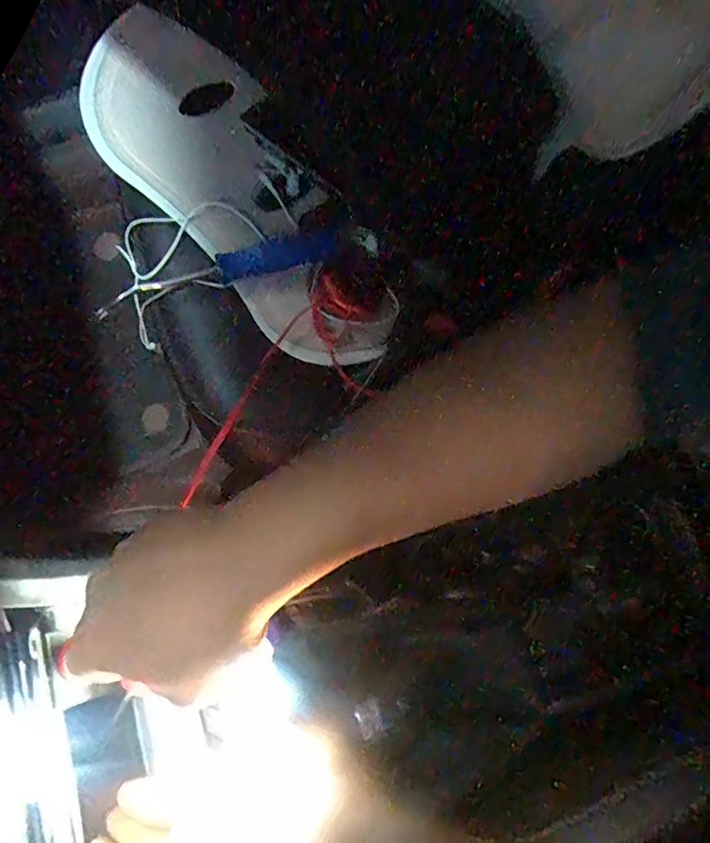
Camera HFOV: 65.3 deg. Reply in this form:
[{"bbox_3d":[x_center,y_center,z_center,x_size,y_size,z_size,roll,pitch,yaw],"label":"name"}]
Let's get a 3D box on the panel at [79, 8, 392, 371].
[{"bbox_3d":[-0.090,-0.170,0.439,0.169,0.051,0.299,-38,97,-6],"label":"panel"}]

